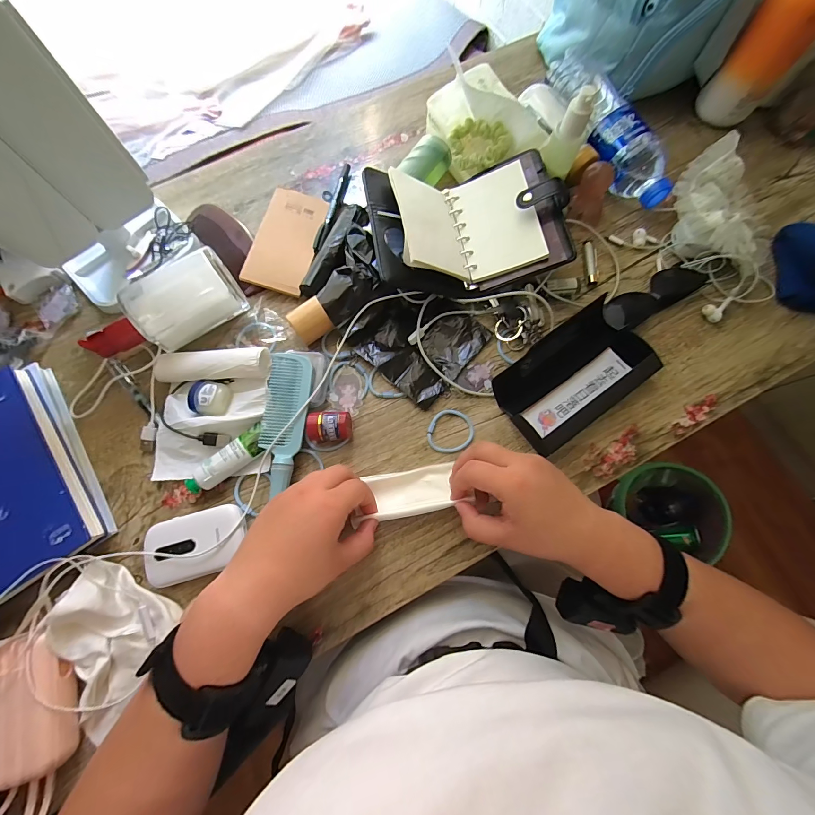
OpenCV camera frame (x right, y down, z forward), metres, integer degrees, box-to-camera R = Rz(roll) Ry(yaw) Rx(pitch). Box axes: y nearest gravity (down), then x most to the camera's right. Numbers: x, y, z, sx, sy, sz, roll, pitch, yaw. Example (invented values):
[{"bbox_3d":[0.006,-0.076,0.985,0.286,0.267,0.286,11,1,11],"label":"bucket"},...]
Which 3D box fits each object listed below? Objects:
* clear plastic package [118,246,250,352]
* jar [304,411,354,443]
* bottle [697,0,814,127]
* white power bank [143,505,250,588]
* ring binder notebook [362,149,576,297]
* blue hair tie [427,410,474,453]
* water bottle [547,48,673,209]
[{"bbox_3d":[-0.235,-0.112,0.382,0.105,0.066,0.062,-32,77,-8],"label":"clear plastic package"},{"bbox_3d":[-0.081,0.021,0.371,0.044,0.029,0.029,0,74,0],"label":"jar"},{"bbox_3d":[0.433,-0.437,0.401,0.071,0.200,0.066,37,78,10],"label":"bottle"},{"bbox_3d":[-0.202,0.132,0.345,0.093,0.020,0.059,-15,75,-4],"label":"white power bank"},{"bbox_3d":[0.065,-0.203,0.407,0.208,0.075,0.140,-10,74,-2],"label":"ring binder notebook"},{"bbox_3d":[0.045,0.025,0.382,0.049,0.006,0.044,-33,77,-9],"label":"blue hair tie"},{"bbox_3d":[0.256,-0.347,0.452,0.070,0.061,0.224,-21,75,-6],"label":"water bottle"}]

